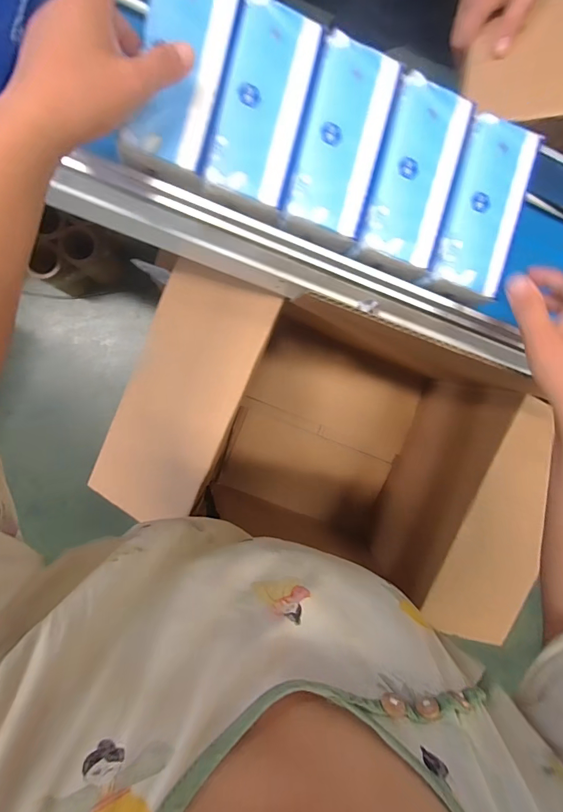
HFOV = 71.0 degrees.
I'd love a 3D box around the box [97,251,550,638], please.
[{"bbox_3d":[0.075,0.069,0.661,0.567,0.339,0.382,21,91,-9],"label":"box"}]

